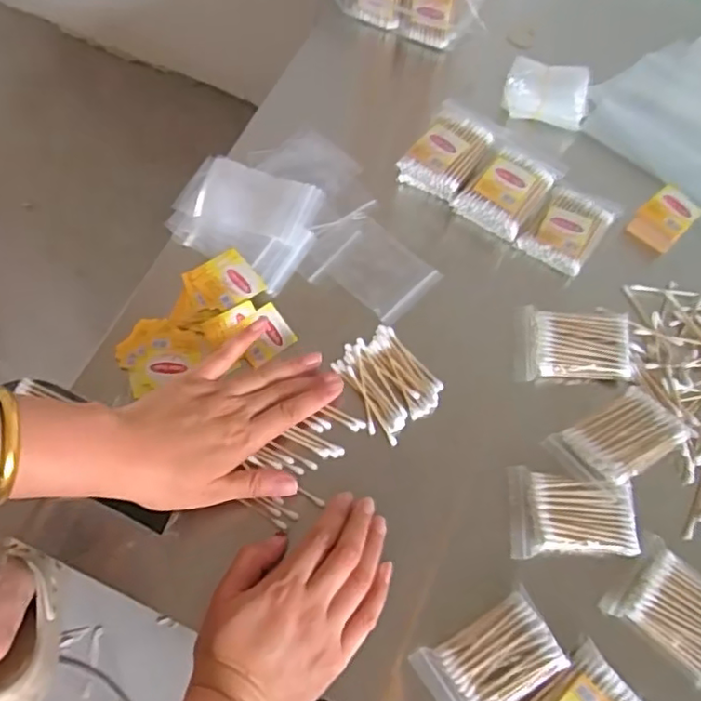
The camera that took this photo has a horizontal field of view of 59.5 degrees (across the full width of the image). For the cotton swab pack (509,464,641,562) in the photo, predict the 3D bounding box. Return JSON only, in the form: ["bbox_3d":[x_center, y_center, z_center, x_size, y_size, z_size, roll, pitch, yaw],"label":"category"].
[{"bbox_3d":[0.161,0.120,0.449,0.084,0.025,0.061,5,67,-1],"label":"cotton swab pack"}]

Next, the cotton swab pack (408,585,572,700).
[{"bbox_3d":[0.095,0.209,0.411,0.089,0.019,0.061,-32,72,-15],"label":"cotton swab pack"}]

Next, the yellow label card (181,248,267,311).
[{"bbox_3d":[-0.107,-0.056,0.512,0.056,0.007,0.048,-31,72,-15],"label":"yellow label card"}]

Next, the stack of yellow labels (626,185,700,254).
[{"bbox_3d":[0.277,-0.116,0.542,0.041,0.025,0.049,41,71,14],"label":"stack of yellow labels"}]

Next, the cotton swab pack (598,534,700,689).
[{"bbox_3d":[0.229,0.183,0.422,0.065,0.016,0.083,-40,74,-17],"label":"cotton swab pack"}]

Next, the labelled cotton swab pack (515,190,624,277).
[{"bbox_3d":[0.191,-0.106,0.545,0.058,0.028,0.080,34,70,11],"label":"labelled cotton swab pack"}]

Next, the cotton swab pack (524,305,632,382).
[{"bbox_3d":[0.183,-0.005,0.497,0.081,0.014,0.056,3,67,-1],"label":"cotton swab pack"}]

